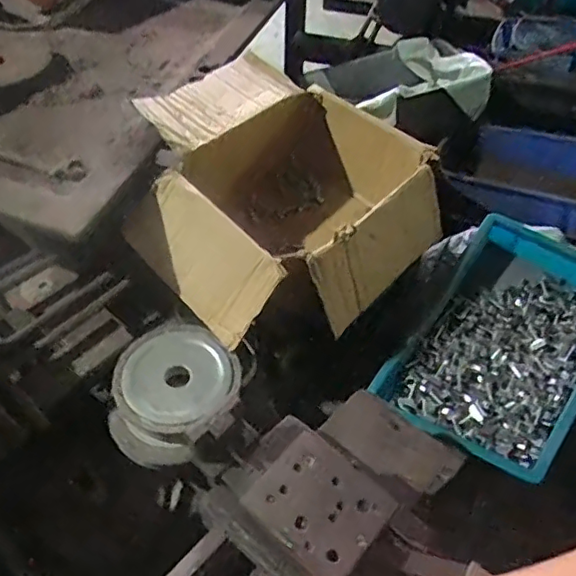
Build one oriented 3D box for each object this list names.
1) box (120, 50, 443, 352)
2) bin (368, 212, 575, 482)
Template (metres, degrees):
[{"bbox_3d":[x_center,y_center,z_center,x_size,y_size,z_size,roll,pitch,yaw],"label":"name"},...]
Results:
[{"bbox_3d":[-0.032,-0.140,0.936,0.424,0.194,0.424,33,56,23],"label":"box"},{"bbox_3d":[0.324,0.076,0.875,0.253,0.094,0.379,33,56,23],"label":"bin"}]

